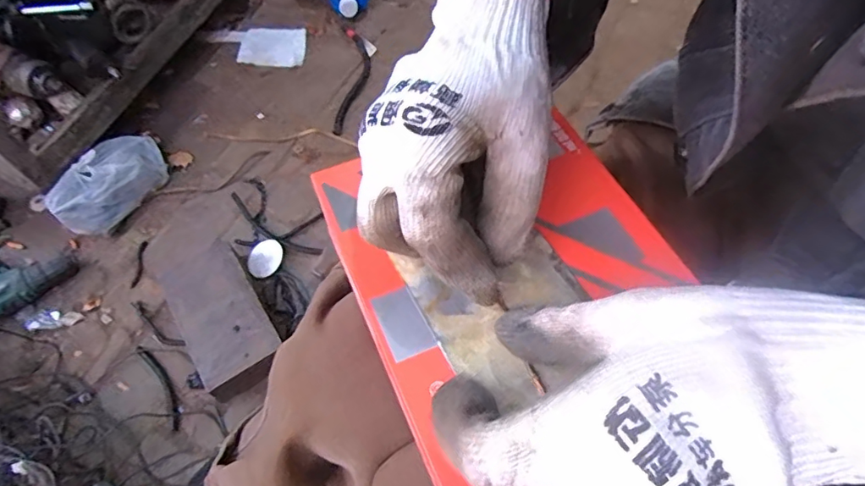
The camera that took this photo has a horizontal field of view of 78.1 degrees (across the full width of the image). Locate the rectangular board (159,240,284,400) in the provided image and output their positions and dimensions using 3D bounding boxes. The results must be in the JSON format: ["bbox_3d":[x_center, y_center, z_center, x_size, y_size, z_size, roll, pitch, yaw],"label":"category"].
[{"bbox_3d":[-0.321,0.101,0.800,0.117,0.058,0.240,-31,62,-16],"label":"rectangular board"}]

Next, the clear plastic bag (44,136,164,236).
[{"bbox_3d":[-0.529,-0.099,0.890,0.077,0.098,0.196,24,62,16],"label":"clear plastic bag"}]

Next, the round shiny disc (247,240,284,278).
[{"bbox_3d":[-0.272,0.024,0.867,0.052,0.011,0.064,15,59,11],"label":"round shiny disc"}]

